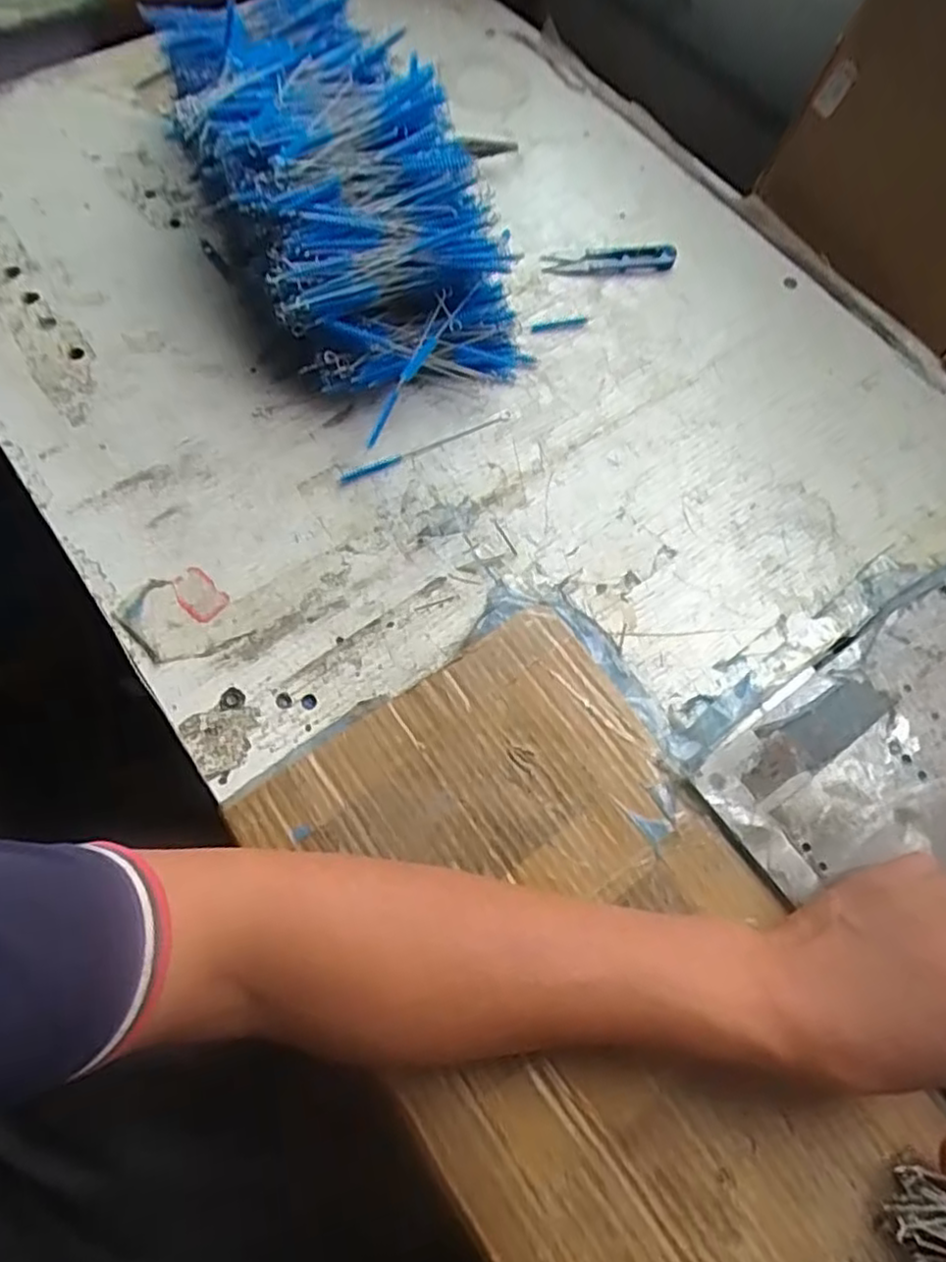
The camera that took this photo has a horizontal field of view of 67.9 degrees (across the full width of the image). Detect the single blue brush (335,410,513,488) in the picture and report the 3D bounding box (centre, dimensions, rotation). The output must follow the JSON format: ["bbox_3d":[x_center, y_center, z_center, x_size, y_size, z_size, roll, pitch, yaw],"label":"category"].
[{"bbox_3d":[-0.030,-0.123,0.469,0.128,0.004,0.008,-26,70,-14],"label":"single blue brush"}]

